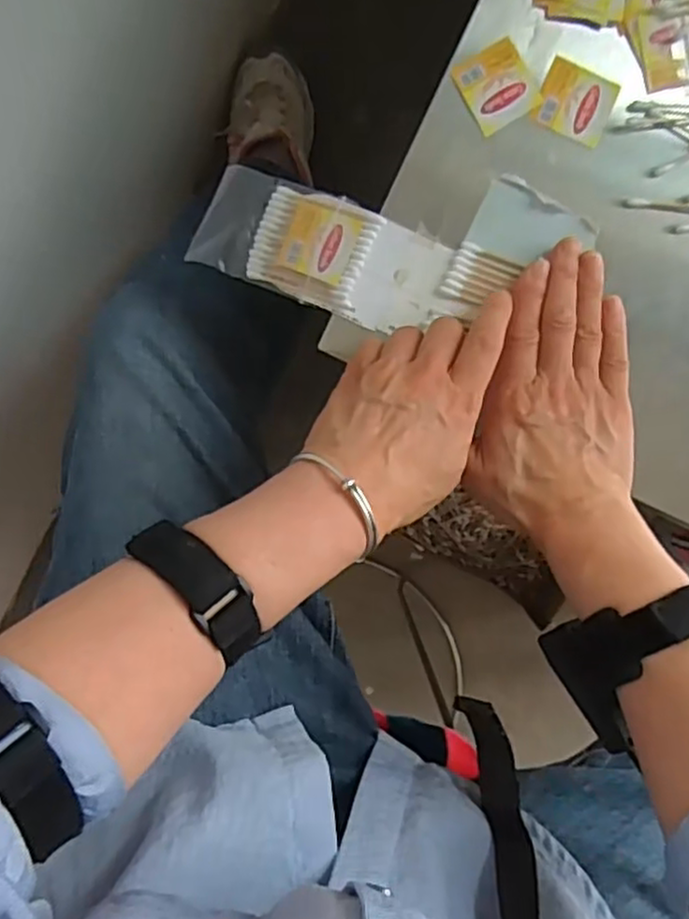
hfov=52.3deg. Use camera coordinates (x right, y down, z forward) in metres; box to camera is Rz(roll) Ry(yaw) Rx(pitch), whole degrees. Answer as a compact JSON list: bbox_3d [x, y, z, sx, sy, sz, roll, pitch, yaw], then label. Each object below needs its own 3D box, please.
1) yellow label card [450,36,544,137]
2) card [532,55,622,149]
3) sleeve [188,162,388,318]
[{"bbox_3d":[0.090,-0.220,0.414,0.040,0.004,0.043,-30,97,3],"label":"yellow label card"},{"bbox_3d":[0.137,-0.212,0.416,0.042,0.006,0.041,24,93,-3],"label":"card"},{"bbox_3d":[-0.038,-0.137,0.434,0.117,0.009,0.064,24,98,20],"label":"sleeve"}]

